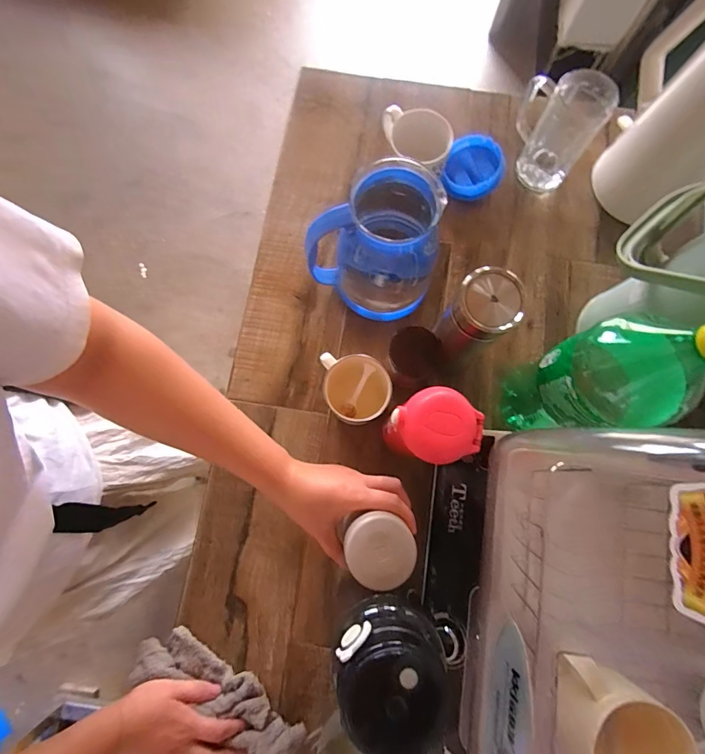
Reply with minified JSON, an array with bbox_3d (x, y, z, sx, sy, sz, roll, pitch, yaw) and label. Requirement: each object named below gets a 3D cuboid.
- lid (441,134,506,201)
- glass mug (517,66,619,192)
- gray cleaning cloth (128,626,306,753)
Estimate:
[{"bbox_3d":[0.193,-0.330,0.644,0.092,0.050,0.092,20,79,3],"label":"lid"},{"bbox_3d":[0.302,-0.369,0.603,0.107,0.147,0.093,15,79,2],"label":"glass mug"},{"bbox_3d":[-0.154,0.416,0.483,0.144,0.047,0.250,-35,77,-7],"label":"gray cleaning cloth"}]

